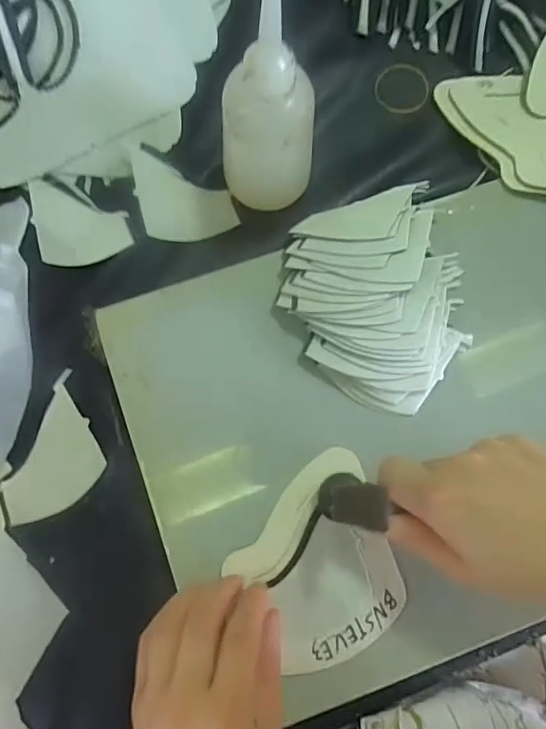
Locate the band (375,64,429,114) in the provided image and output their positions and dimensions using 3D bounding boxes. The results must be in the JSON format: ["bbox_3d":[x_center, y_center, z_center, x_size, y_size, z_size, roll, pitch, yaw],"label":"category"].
[{"bbox_3d":[0.106,-0.223,0.410,0.044,0.006,0.042,0,84,-1],"label":"band"}]

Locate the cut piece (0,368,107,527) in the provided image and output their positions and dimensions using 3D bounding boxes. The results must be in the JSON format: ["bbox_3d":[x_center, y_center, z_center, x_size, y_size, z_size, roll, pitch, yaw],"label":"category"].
[{"bbox_3d":[-0.143,0.064,0.345,0.053,0.004,0.095,24,79,-1],"label":"cut piece"}]

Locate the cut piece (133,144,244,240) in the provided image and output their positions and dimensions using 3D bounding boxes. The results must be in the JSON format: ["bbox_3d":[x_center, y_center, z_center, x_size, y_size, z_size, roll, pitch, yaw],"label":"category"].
[{"bbox_3d":[-0.068,-0.131,0.381,0.067,0.014,0.073,-18,82,-5],"label":"cut piece"}]

